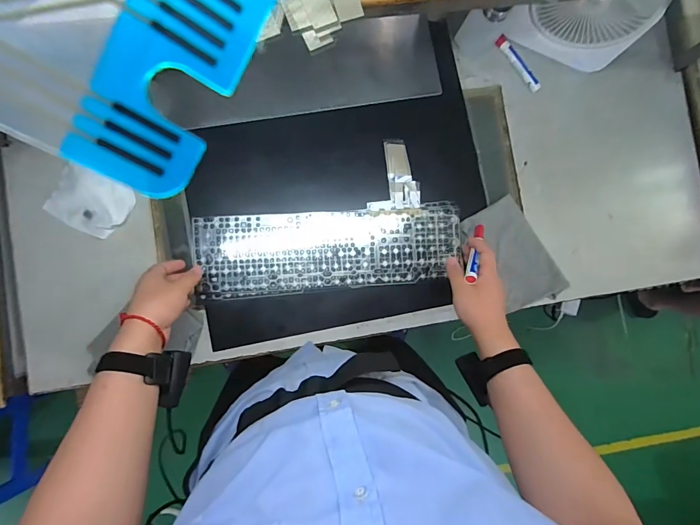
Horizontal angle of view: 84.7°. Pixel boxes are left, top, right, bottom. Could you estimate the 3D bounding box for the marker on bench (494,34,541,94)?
[{"bbox_3d":[0.290,-0.341,0.658,0.018,0.018,0.110,-38,92,-6],"label":"marker on bench"}]

